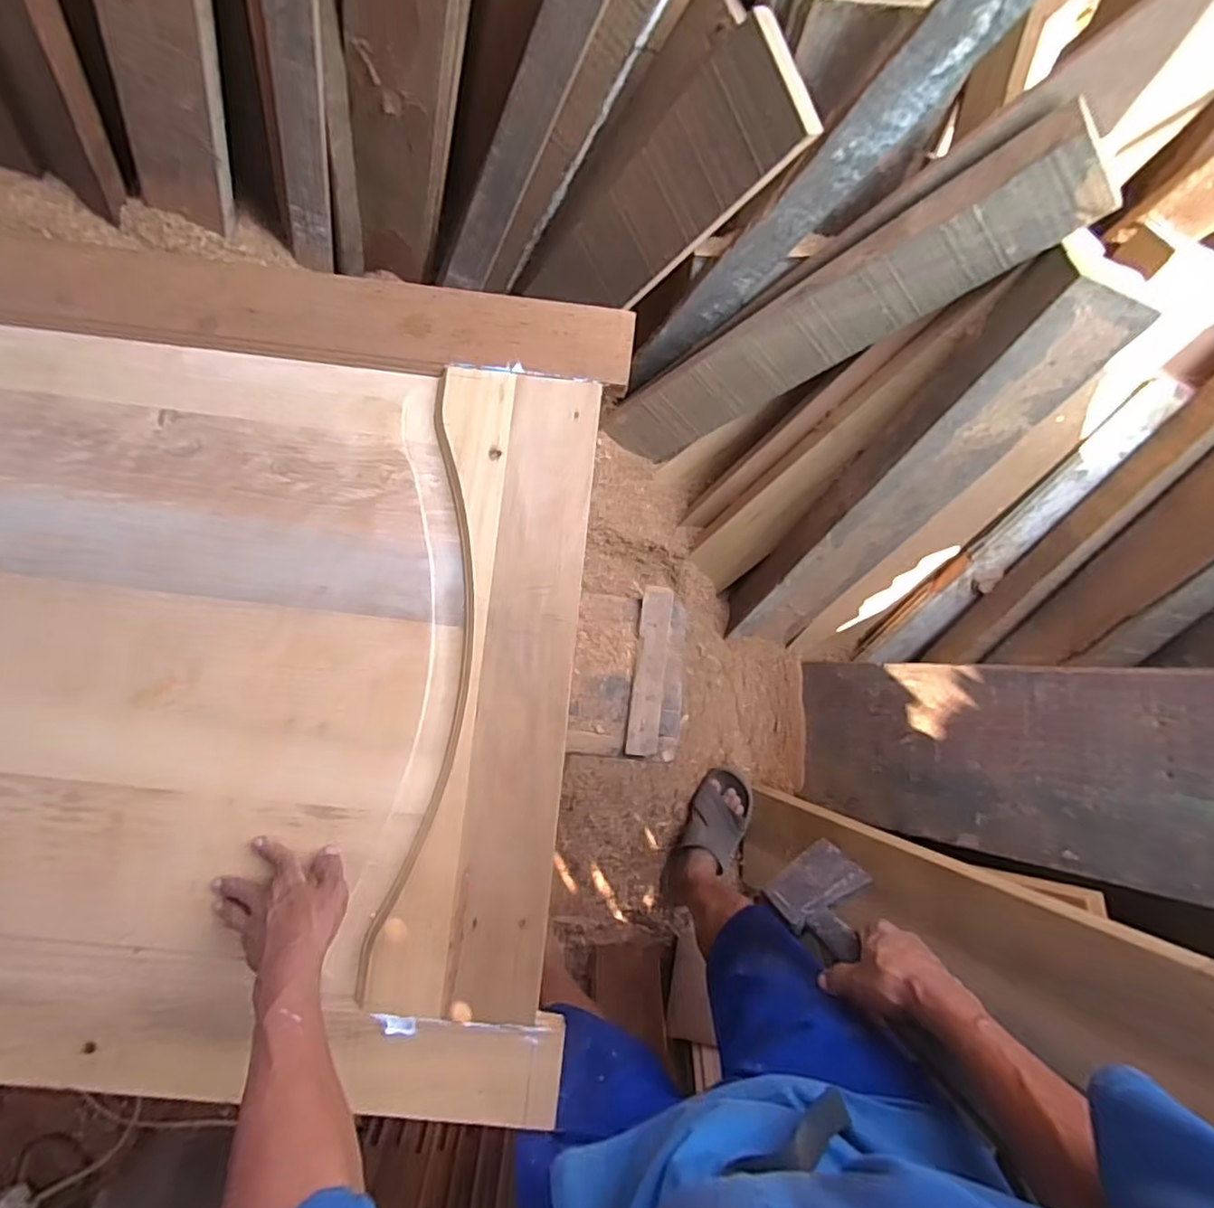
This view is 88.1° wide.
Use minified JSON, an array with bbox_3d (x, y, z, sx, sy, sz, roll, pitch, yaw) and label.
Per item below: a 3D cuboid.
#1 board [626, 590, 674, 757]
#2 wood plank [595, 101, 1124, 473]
[{"bbox_3d":[0.052,0.078,0.736,0.037,0.016,0.194,8,85,0],"label":"board"},{"bbox_3d":[0.268,-0.361,0.843,0.138,0.650,0.042,39,55,-27],"label":"wood plank"}]

